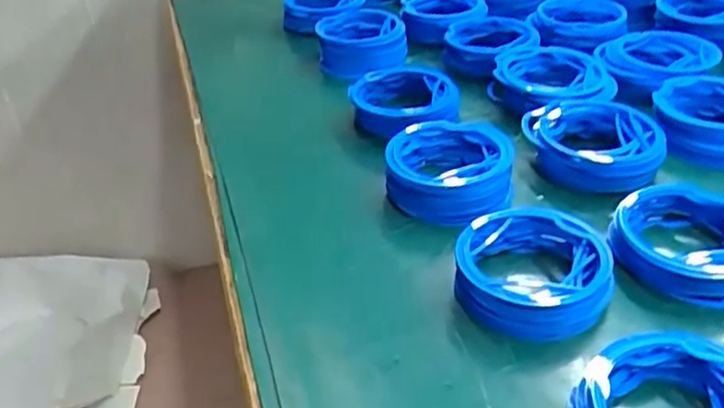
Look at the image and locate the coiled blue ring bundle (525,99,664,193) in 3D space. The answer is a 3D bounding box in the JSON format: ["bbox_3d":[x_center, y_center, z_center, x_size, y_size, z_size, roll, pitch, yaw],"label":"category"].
[{"bbox_3d":[0.187,-0.049,0.558,0.109,0.038,0.084,18,40,29],"label":"coiled blue ring bundle"}]

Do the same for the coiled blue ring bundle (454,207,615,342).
[{"bbox_3d":[0.109,0.040,0.441,0.094,0.035,0.097,0,35,6],"label":"coiled blue ring bundle"}]

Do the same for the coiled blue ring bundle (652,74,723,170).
[{"bbox_3d":[0.298,-0.069,0.584,0.095,0.037,0.112,9,37,18],"label":"coiled blue ring bundle"}]

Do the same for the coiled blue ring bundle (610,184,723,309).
[{"bbox_3d":[0.217,0.023,0.458,0.092,0.033,0.083,-2,35,3],"label":"coiled blue ring bundle"}]

